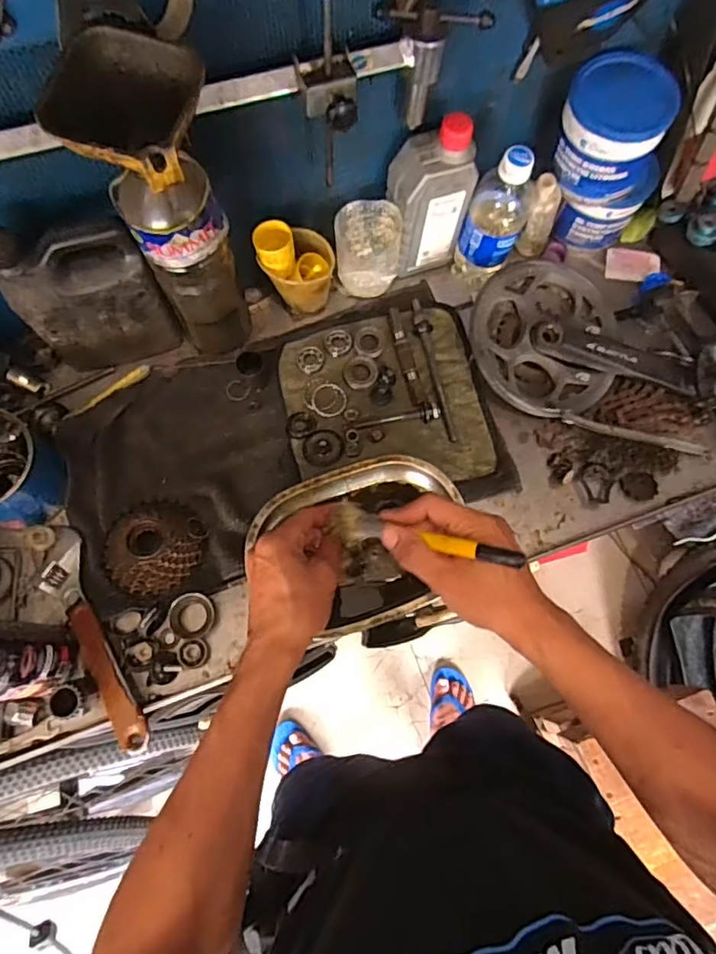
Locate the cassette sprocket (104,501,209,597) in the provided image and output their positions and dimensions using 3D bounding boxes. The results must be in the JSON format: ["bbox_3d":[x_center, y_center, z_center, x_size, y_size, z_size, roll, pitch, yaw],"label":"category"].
[{"bbox_3d":[-0.209,0.067,0.571,0.093,0.034,0.097,0,72,-1],"label":"cassette sprocket"}]

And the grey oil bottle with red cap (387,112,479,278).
[{"bbox_3d":[0.075,-0.300,0.620,0.080,0.177,0.059,-27,74,-9],"label":"grey oil bottle with red cap"}]

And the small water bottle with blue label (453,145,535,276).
[{"bbox_3d":[0.152,-0.286,0.627,0.065,0.162,0.061,19,73,5],"label":"small water bottle with blue label"}]

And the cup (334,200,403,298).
[{"bbox_3d":[0.011,-0.253,0.644,0.072,0.090,0.066,0,72,-1],"label":"cup"}]

